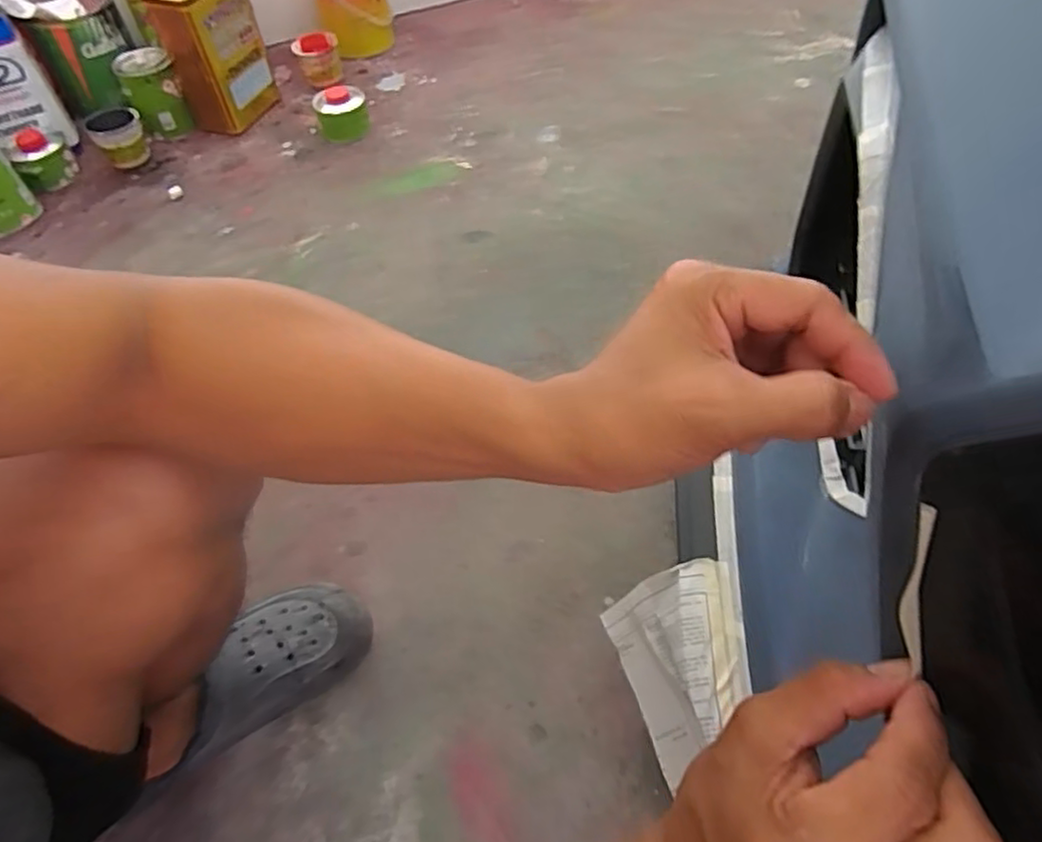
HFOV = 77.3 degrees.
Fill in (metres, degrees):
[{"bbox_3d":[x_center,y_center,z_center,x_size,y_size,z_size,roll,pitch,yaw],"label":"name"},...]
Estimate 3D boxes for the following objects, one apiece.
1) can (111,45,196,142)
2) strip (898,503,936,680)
[{"bbox_3d":[-0.703,-0.626,1.258,0.101,0.144,0.108,-24,57,-14],"label":"can"},{"bbox_3d":[0.138,0.058,0.228,0.009,0.057,0.007,1,10,4],"label":"strip"}]

